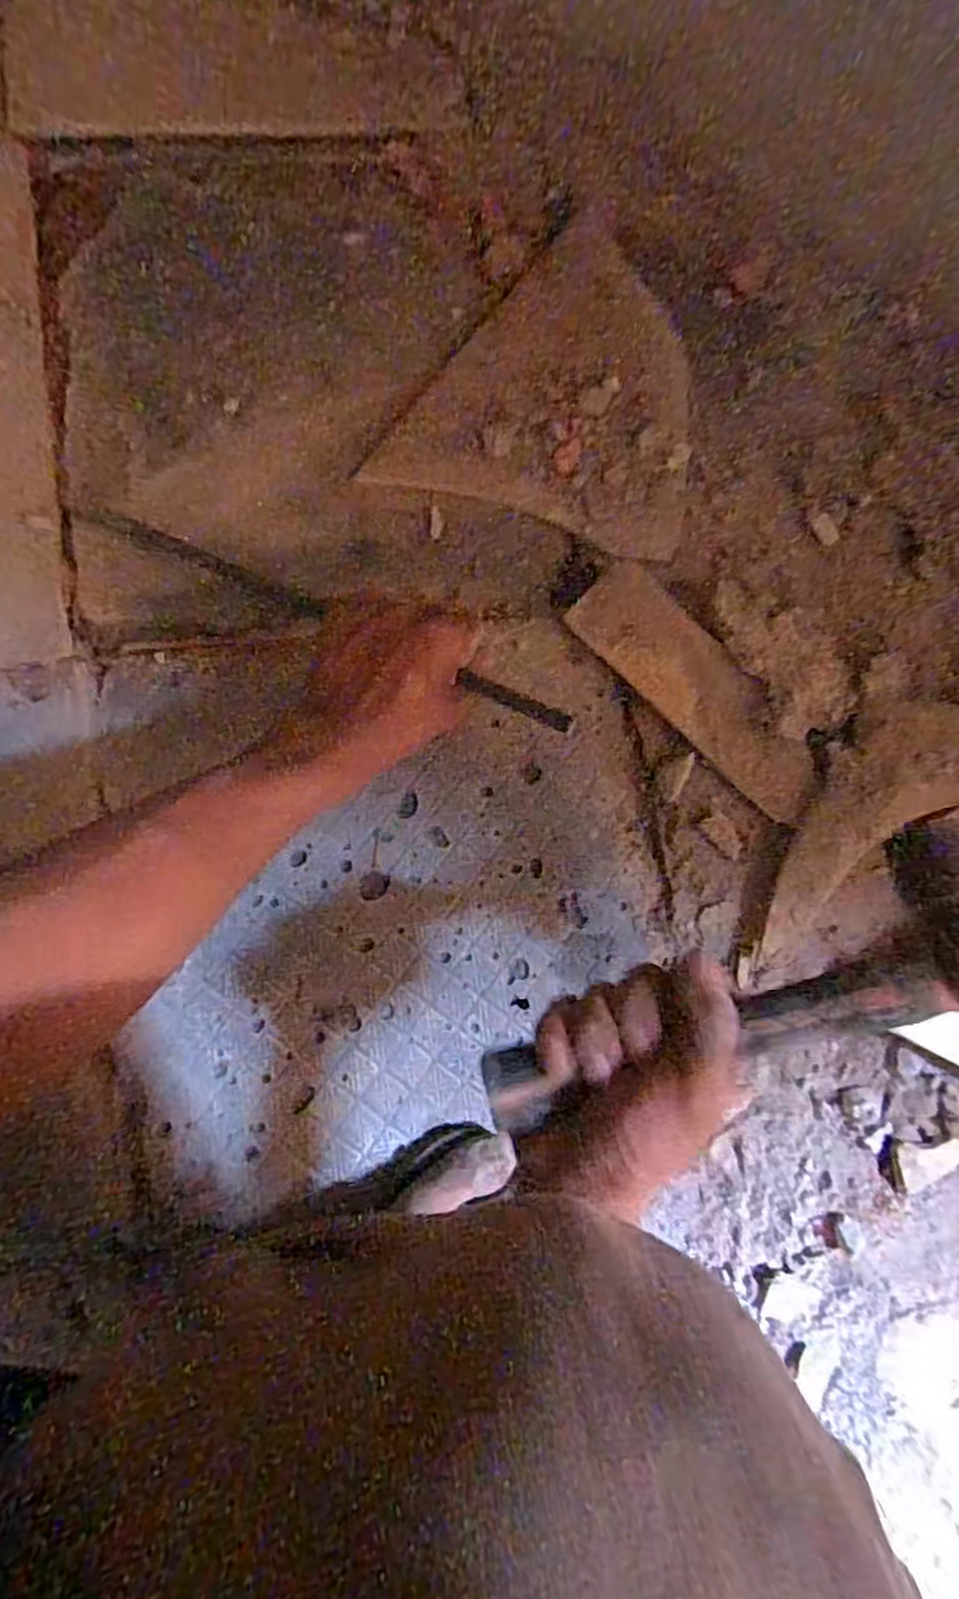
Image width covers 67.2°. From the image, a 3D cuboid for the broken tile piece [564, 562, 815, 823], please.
[{"bbox_3d":[0.164,-0.084,0.535,0.067,0.021,0.217,-44,90,-7],"label":"broken tile piece"}]

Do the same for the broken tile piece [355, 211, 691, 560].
[{"bbox_3d":[0.067,-0.328,0.554,0.227,0.015,0.243,17,84,-3],"label":"broken tile piece"}]

